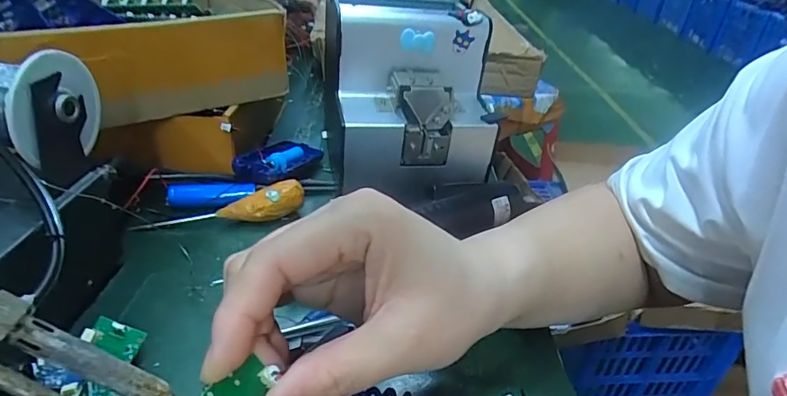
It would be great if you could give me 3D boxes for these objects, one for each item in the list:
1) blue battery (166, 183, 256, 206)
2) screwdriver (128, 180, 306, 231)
[{"bbox_3d":[-0.145,-0.002,0.372,0.065,0.016,0.017,1,34,-9],"label":"blue battery"},{"bbox_3d":[-0.131,0.006,0.358,0.120,0.028,0.023,-3,35,-15],"label":"screwdriver"}]

